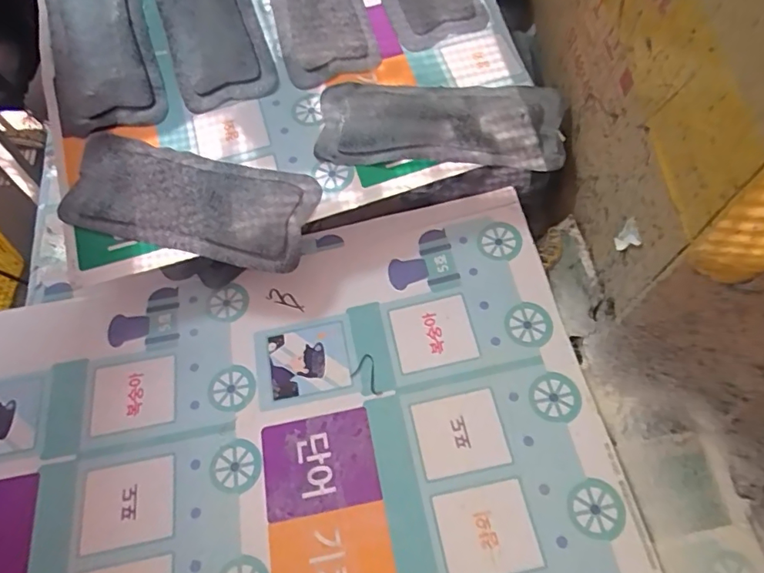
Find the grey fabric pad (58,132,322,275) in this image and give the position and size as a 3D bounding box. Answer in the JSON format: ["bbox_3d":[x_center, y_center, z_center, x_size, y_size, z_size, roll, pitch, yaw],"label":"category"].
[{"bbox_3d":[-0.179,-0.080,0.473,0.226,0.008,0.098,14,74,5],"label":"grey fabric pad"}]

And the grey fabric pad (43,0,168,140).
[{"bbox_3d":[-0.297,-0.261,0.530,0.099,0.009,0.233,-16,76,-7],"label":"grey fabric pad"}]

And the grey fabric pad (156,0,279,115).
[{"bbox_3d":[-0.190,-0.298,0.551,0.097,0.014,0.245,-18,76,-8],"label":"grey fabric pad"}]

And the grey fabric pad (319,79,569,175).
[{"bbox_3d":[0.055,-0.160,0.499,0.233,0.026,0.101,8,61,5],"label":"grey fabric pad"}]

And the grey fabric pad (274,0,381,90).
[{"bbox_3d":[-0.075,-0.327,0.566,0.099,0.021,0.230,-15,78,-7],"label":"grey fabric pad"}]

